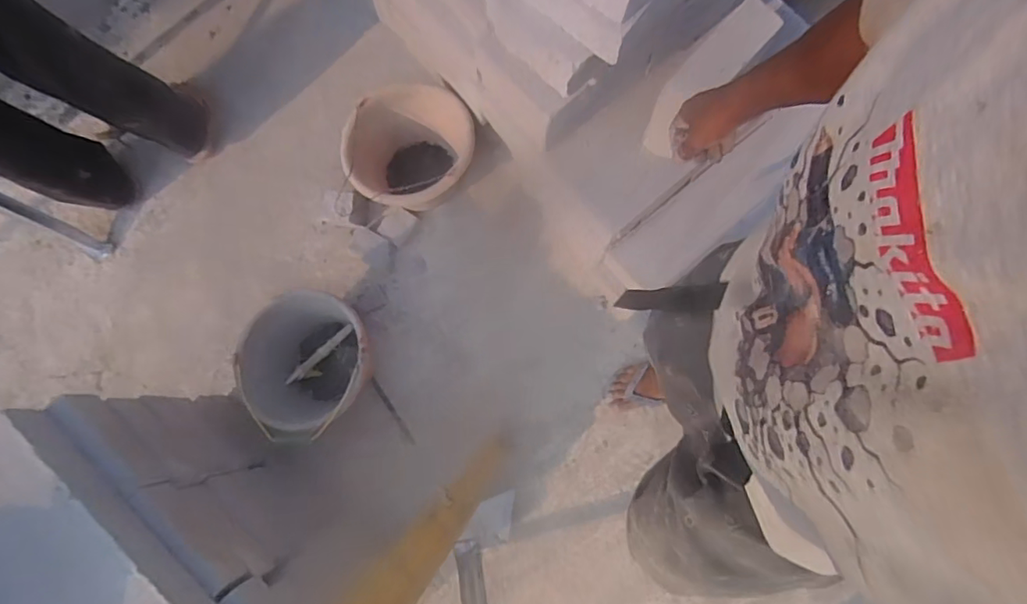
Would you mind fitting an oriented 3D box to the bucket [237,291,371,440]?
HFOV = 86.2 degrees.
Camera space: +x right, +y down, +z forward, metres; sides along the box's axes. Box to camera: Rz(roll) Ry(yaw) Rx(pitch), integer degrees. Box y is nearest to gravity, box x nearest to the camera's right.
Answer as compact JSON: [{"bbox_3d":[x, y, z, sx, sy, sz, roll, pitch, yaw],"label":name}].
[{"bbox_3d":[-0.431,0.145,1.206,0.277,0.209,0.261,0,76,1],"label":"bucket"}]

